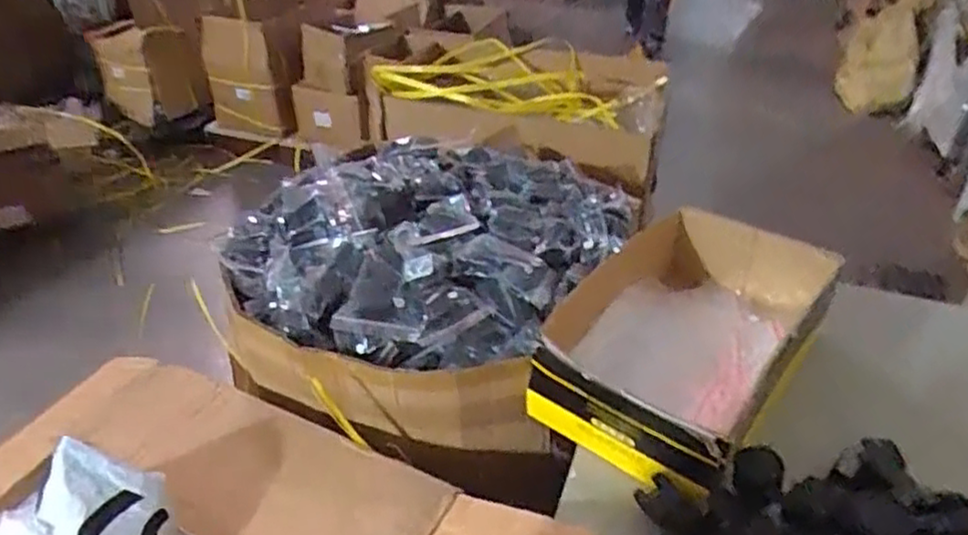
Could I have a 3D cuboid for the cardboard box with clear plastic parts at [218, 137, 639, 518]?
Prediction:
[{"bbox_3d":[-0.068,0.003,0.937,0.446,0.199,0.491,16,36,26],"label":"cardboard box with clear plastic parts"}]

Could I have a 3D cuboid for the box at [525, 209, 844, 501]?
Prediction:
[{"bbox_3d":[0.234,0.067,0.782,0.218,0.115,0.388,24,41,31],"label":"box"}]

